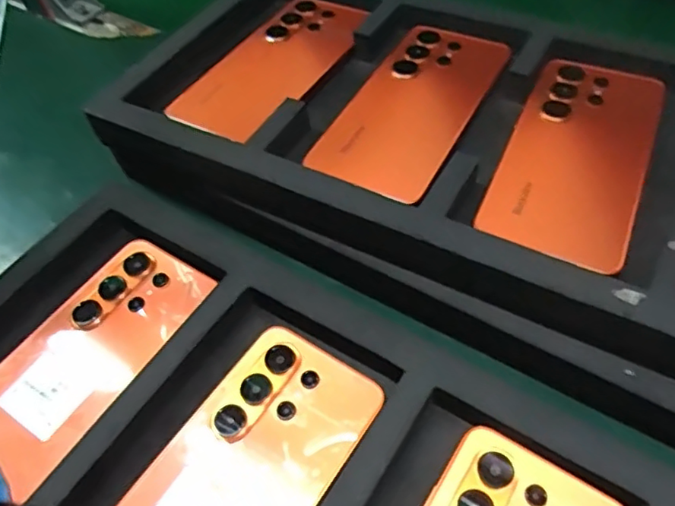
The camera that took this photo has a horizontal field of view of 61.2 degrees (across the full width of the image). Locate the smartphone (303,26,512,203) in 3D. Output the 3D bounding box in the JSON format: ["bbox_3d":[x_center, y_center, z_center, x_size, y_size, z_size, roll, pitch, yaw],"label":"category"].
[{"bbox_3d":[0.051,-0.099,0.373,0.077,0.012,0.174,22,57,19],"label":"smartphone"}]

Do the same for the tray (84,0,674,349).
[{"bbox_3d":[0.093,-0.072,0.359,0.480,0.045,0.249,23,57,19],"label":"tray"}]

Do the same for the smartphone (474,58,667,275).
[{"bbox_3d":[0.142,-0.061,0.339,0.076,0.010,0.161,19,56,17],"label":"smartphone"}]

